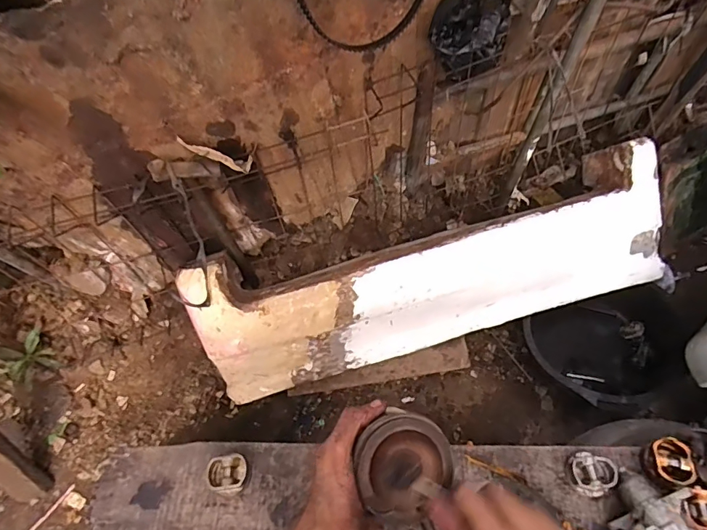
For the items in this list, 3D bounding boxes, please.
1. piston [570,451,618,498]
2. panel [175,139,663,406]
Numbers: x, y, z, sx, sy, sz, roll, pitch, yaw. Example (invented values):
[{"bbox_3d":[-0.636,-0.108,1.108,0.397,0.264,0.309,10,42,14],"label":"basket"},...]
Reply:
[{"bbox_3d":[0.423,0.365,0.787,0.068,0.036,0.069,6,54,9],"label":"piston"},{"bbox_3d":[0.238,0.037,1.266,1.319,0.414,0.082,-16,25,-5],"label":"panel"}]

